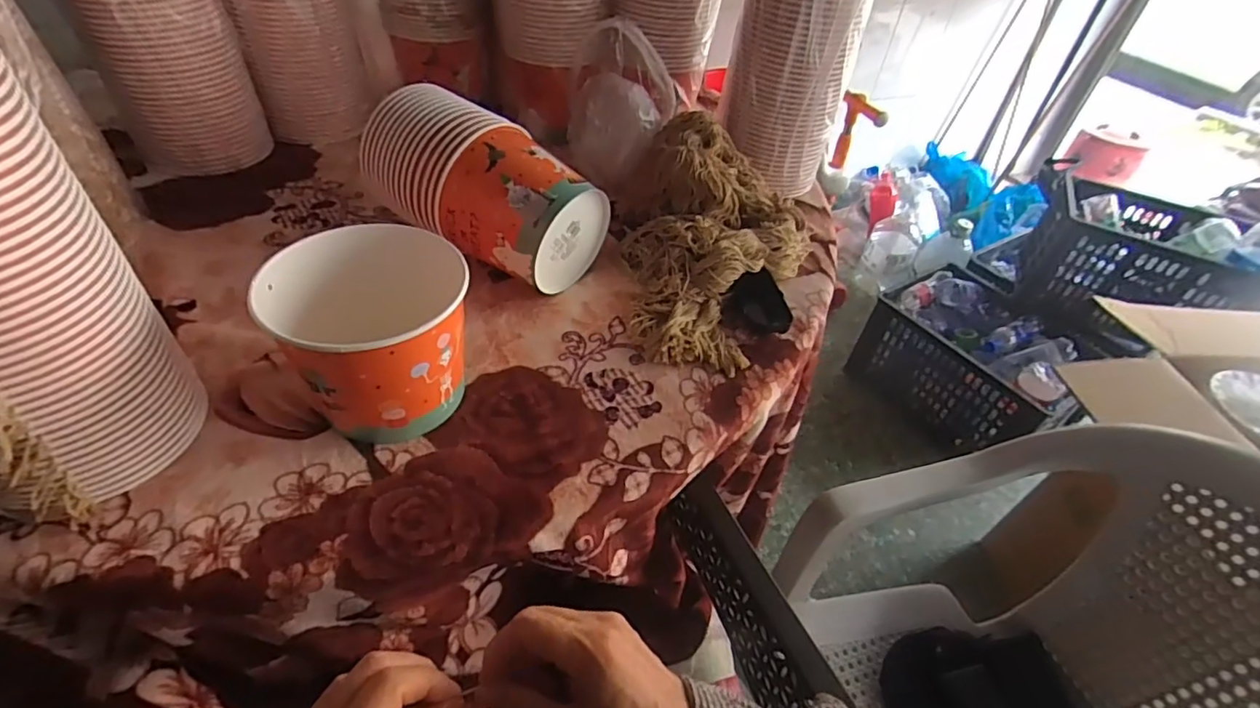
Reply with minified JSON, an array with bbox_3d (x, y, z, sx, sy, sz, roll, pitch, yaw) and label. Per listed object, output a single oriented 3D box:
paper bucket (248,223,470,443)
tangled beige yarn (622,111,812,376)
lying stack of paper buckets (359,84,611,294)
[{"bbox_3d":[-0.229,-0.008,0.514,0.135,0.135,0.147,3,44,-3],"label":"paper bucket"},{"bbox_3d":[0.096,-0.147,0.708,0.245,0.111,0.361,15,45,9],"label":"tangled beige yarn"},{"bbox_3d":[-0.175,-0.198,0.674,0.288,0.133,0.132,35,49,8],"label":"lying stack of paper buckets"}]

